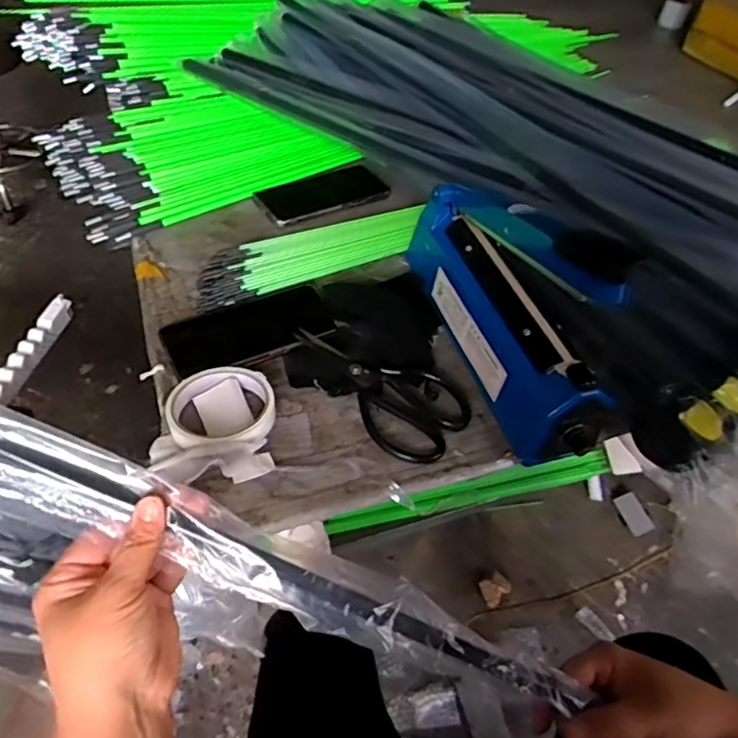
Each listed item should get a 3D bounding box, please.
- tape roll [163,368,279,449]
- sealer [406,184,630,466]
[{"bbox_3d":[-0.126,0.034,0.502,0.091,0.019,0.087,3,48,-4],"label":"tape roll"},{"bbox_3d":[0.140,-0.083,0.540,0.086,0.183,0.295,-10,50,-15],"label":"sealer"}]

